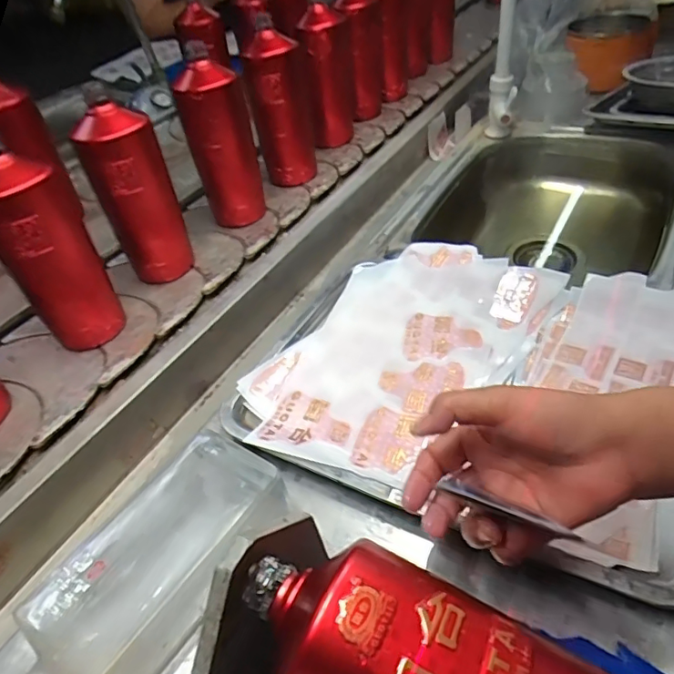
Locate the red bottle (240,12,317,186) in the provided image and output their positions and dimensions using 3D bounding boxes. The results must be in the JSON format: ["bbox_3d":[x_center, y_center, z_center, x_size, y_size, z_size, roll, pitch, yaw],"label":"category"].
[{"bbox_3d":[-0.079,-0.321,0.748,0.089,0.184,0.079,-3,42,-4],"label":"red bottle"}]

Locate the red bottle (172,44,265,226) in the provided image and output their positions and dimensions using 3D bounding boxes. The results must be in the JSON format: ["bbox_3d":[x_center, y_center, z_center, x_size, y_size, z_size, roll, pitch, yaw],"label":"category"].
[{"bbox_3d":[-0.142,-0.241,0.669,0.072,0.189,0.057,12,44,13],"label":"red bottle"}]

